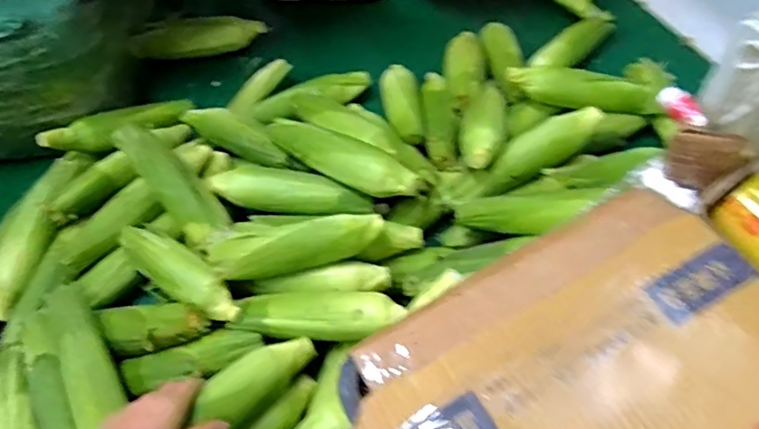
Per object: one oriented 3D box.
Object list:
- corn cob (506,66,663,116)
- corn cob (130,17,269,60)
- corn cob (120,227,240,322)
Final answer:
[{"bbox_3d":[0.285,-0.174,0.833,0.209,0.044,0.046,11,60,11],"label":"corn cob"},{"bbox_3d":[-0.300,-0.300,0.992,0.214,0.056,0.050,-15,58,-20],"label":"corn cob"},{"bbox_3d":[-0.247,0.066,0.710,0.204,0.043,0.049,24,63,35],"label":"corn cob"}]

